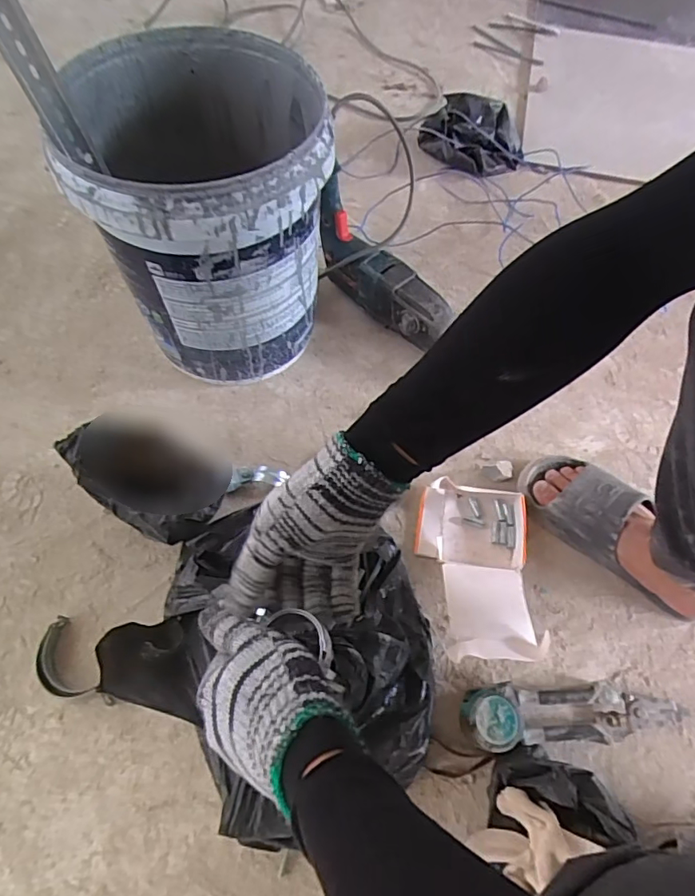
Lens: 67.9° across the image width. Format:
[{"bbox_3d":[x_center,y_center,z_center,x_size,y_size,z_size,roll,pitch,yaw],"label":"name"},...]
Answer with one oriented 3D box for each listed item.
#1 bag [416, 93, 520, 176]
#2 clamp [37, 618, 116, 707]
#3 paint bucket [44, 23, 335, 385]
[{"bbox_3d":[0.264,-0.659,1.091,0.212,0.057,0.218,16,62,6],"label":"bag"},{"bbox_3d":[-0.324,0.262,0.601,0.053,0.023,0.126,-38,67,-18],"label":"clamp"},{"bbox_3d":[-0.177,-0.300,0.699,0.289,0.316,0.319,-3,61,-4],"label":"paint bucket"}]

